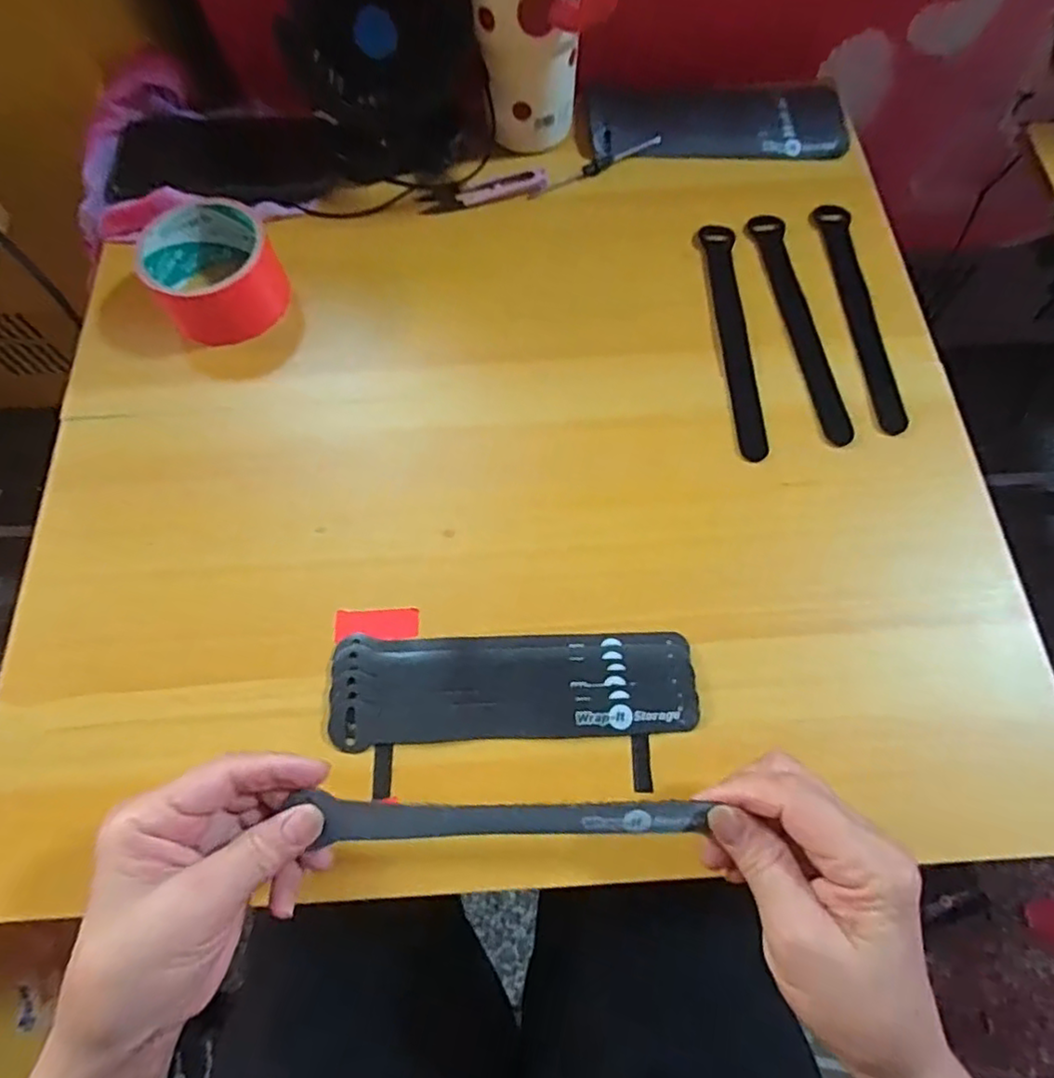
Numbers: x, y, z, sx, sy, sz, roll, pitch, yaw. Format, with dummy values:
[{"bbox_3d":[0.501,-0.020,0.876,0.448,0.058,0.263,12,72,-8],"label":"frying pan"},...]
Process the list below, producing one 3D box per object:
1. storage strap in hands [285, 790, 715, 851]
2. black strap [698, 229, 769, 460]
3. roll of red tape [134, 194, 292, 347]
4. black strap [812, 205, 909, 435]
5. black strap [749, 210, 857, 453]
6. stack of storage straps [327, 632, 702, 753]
[{"bbox_3d":[-0.012,0.124,0.290,0.178,0.007,0.016,0,68,2],"label":"storage strap in hands"},{"bbox_3d":[0.141,-0.140,0.448,0.023,0.005,0.196,0,68,2],"label":"black strap"},{"bbox_3d":[-0.215,-0.184,0.446,0.085,0.049,0.093,-36,71,-11],"label":"roll of red tape"},{"bbox_3d":[0.231,-0.158,0.453,0.024,0.008,0.194,-2,68,2],"label":"black strap"},{"bbox_3d":[0.188,-0.150,0.450,0.022,0.006,0.193,-8,66,5],"label":"black strap"},{"bbox_3d":[-0.008,0.081,0.361,0.198,0.008,0.057,-2,68,2],"label":"stack of storage straps"}]

